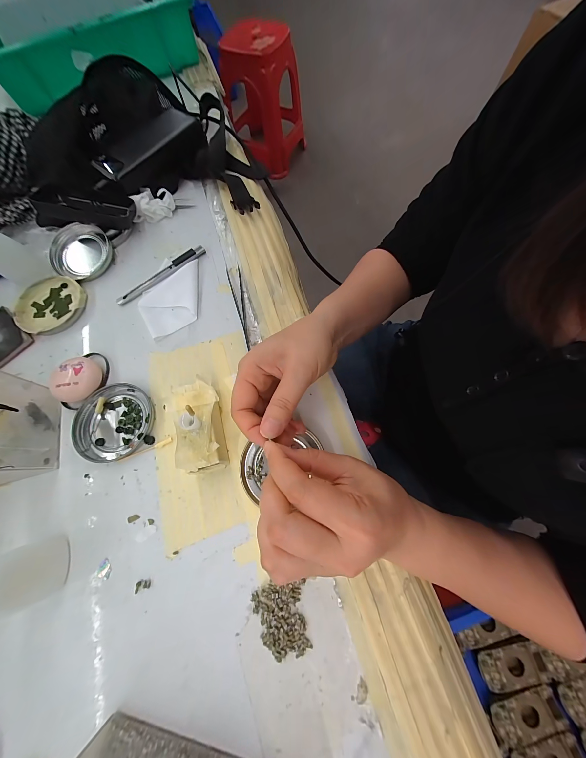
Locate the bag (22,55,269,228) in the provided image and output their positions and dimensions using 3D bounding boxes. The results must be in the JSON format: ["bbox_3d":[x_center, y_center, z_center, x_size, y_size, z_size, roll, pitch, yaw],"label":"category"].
[{"bbox_3d":[-0.223,-0.331,0.351,0.321,0.074,0.254,-8,71,-1],"label":"bag"}]

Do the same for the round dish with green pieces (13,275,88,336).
[{"bbox_3d":[-0.302,-0.092,0.307,0.086,0.008,0.079,-1,71,2],"label":"round dish with green pieces"}]

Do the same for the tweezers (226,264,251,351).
[{"bbox_3d":[-0.065,-0.090,0.300,0.016,0.004,0.119,-12,71,-2],"label":"tweezers"}]

